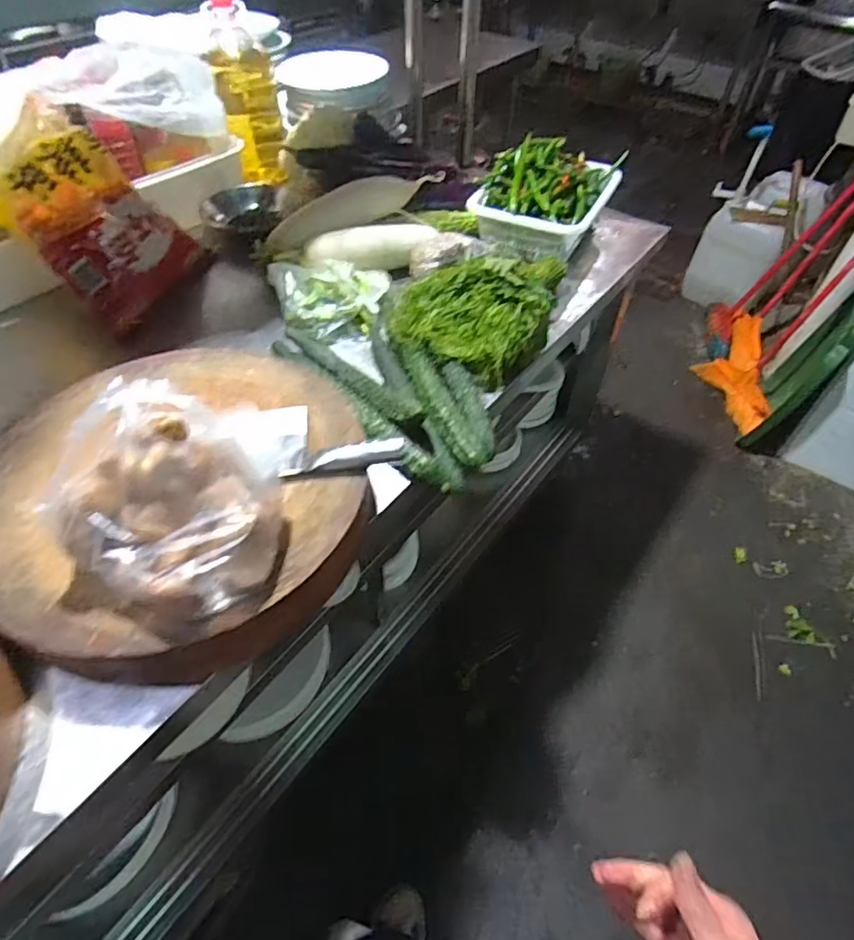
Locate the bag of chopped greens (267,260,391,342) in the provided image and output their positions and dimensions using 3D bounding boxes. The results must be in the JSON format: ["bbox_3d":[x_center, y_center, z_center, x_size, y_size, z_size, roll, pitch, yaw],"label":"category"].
[{"bbox_3d":[-0.156,-0.295,0.944,0.202,0.083,0.145,-10,52,-10],"label":"bag of chopped greens"}]

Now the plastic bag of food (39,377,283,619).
[{"bbox_3d":[-0.233,0.027,0.527,0.186,0.162,0.175,26,55,17],"label":"plastic bag of food"}]

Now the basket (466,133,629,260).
[{"bbox_3d":[0.244,-0.564,1.155,0.238,0.171,0.297,24,54,16],"label":"basket"}]

